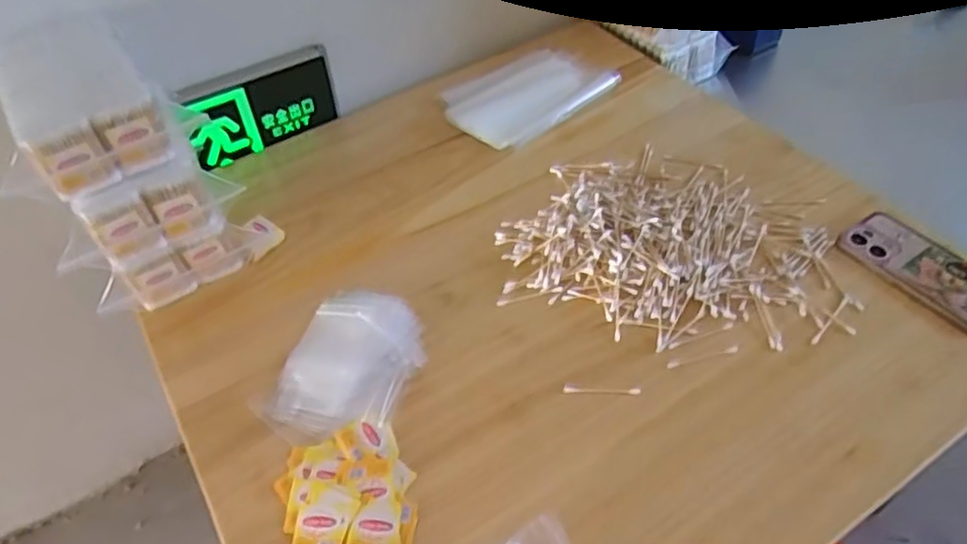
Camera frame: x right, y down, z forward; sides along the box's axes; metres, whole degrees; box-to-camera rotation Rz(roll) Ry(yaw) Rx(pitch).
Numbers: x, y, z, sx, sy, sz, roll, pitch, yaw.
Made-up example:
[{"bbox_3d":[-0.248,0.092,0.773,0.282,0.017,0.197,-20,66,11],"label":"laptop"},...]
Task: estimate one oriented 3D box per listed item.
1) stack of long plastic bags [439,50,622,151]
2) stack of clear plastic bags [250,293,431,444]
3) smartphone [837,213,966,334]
[{"bbox_3d":[0.060,-0.250,0.960,0.222,0.017,0.149,-34,54,-21],"label":"stack of long plastic bags"},{"bbox_3d":[-0.135,0.091,0.677,0.129,0.019,0.173,19,54,21],"label":"stack of clear plastic bags"},{"bbox_3d":[0.457,-0.007,0.705,0.079,0.016,0.159,-30,53,-19],"label":"smartphone"}]

